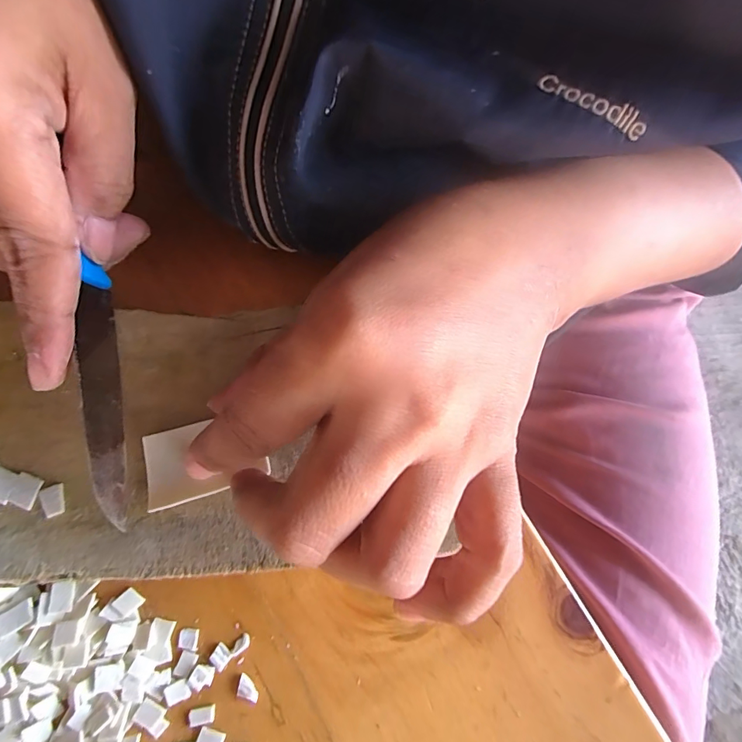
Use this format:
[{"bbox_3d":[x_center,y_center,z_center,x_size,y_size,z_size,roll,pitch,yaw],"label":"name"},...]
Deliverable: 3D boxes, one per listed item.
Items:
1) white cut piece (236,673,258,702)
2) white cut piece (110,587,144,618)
[{"bbox_3d":[-0.042,0.109,0.144,0.008,0.004,0.006,19,74,4],"label":"white cut piece"},{"bbox_3d":[-0.086,0.082,0.149,0.008,0.004,0.007,39,77,9],"label":"white cut piece"}]

